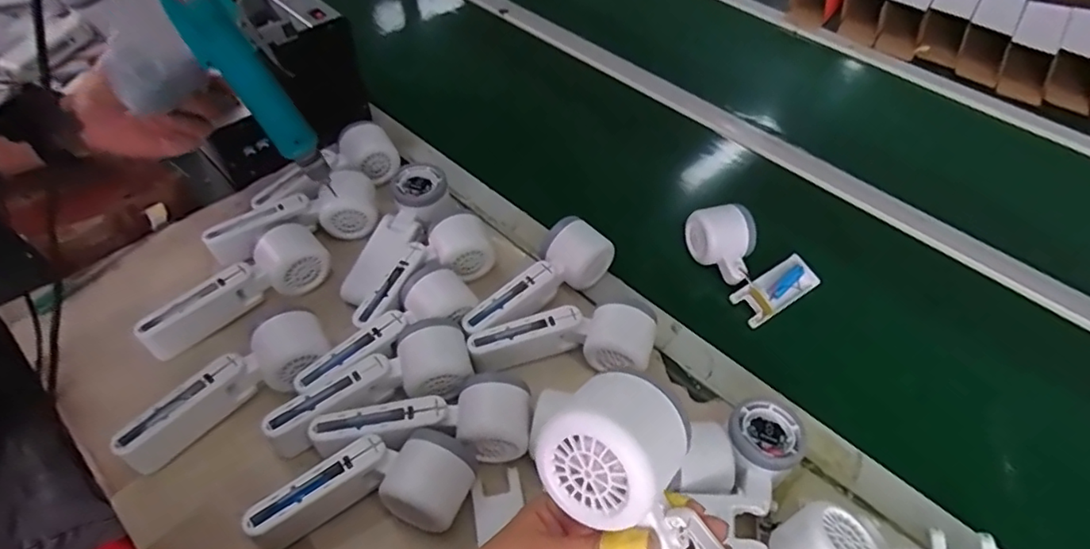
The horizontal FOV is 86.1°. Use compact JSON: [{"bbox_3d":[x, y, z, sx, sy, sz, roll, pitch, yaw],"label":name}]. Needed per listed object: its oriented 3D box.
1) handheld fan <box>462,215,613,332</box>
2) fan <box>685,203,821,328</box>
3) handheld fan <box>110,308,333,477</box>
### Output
[{"bbox_3d":[-0.010,0.001,0.548,0.160,0.051,0.050,-28,57,-25],"label":"handheld fan"},{"bbox_3d":[0.212,-0.023,0.609,0.095,0.052,0.126,-27,56,-24],"label":"fan"},{"bbox_3d":[-0.253,0.092,0.472,0.166,0.043,0.051,-35,60,-29],"label":"handheld fan"}]

